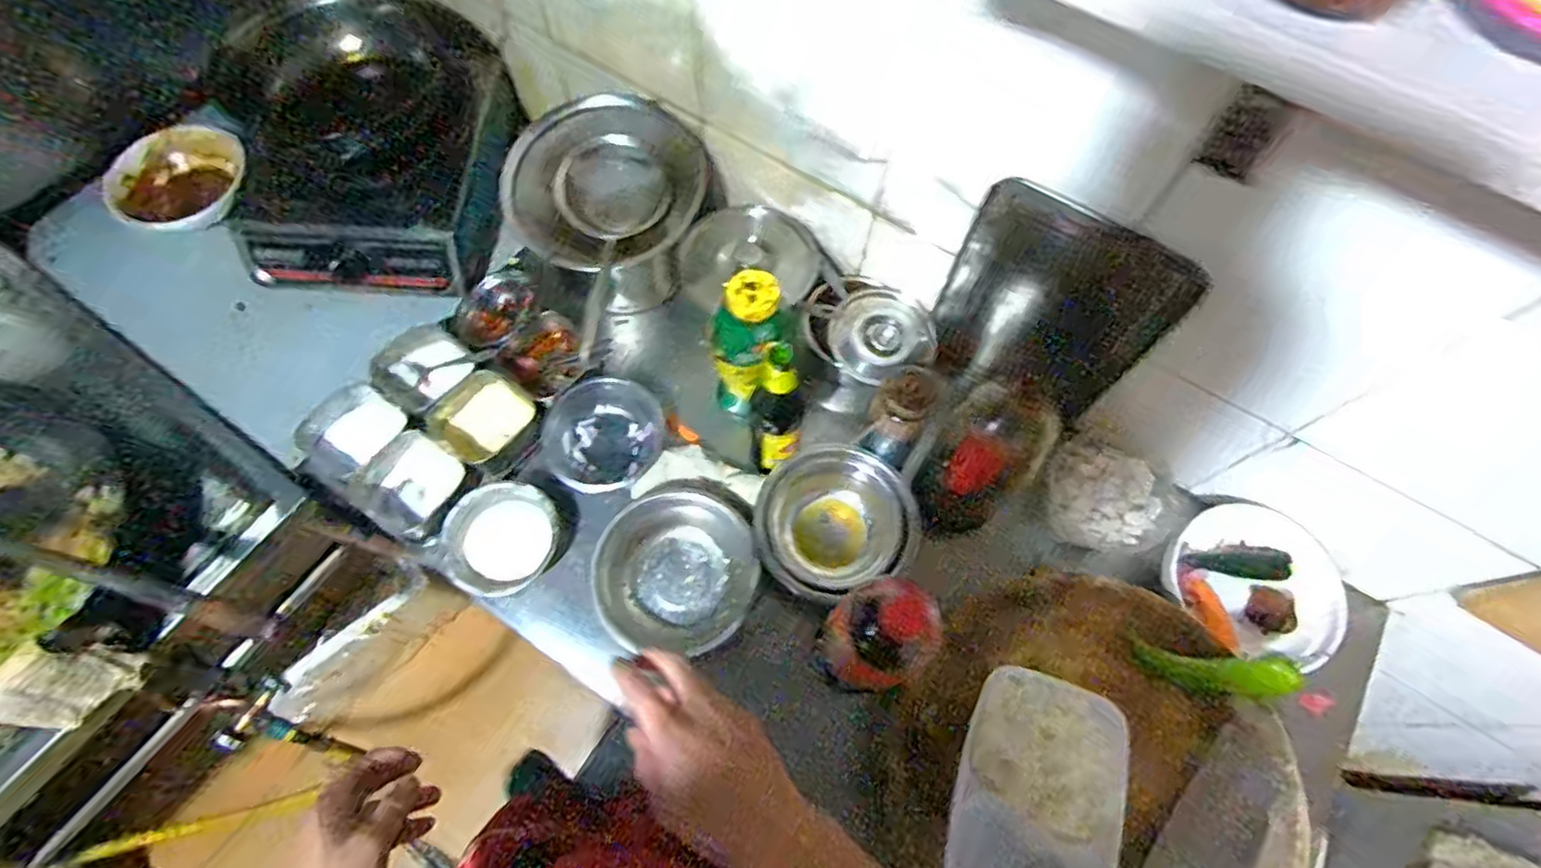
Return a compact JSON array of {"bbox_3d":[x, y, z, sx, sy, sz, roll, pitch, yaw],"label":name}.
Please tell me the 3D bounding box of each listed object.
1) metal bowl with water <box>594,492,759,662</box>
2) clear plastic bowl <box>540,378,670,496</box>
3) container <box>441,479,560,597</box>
[{"bbox_3d":[-0.105,0.159,0.780,0.177,0.071,0.176,0,68,-1],"label":"metal bowl with water"},{"bbox_3d":[-0.204,0.008,0.849,0.134,0.077,0.138,0,68,-1],"label":"clear plastic bowl"},{"bbox_3d":[-0.317,0.123,0.793,0.118,0.043,0.127,0,68,-1],"label":"container"}]

